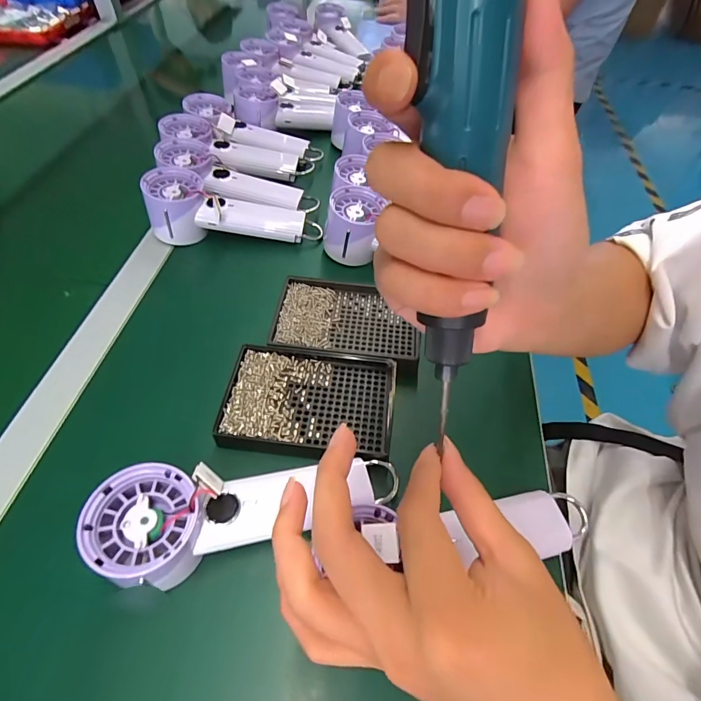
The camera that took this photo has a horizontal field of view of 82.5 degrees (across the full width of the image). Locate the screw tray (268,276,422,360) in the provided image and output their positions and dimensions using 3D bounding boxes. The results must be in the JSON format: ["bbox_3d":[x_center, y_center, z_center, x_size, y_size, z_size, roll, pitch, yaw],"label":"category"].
[{"bbox_3d":[-0.002,-0.031,0.384,0.136,0.010,0.088,6,53,3],"label":"screw tray"}]

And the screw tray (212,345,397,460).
[{"bbox_3d":[-0.034,0.041,0.332,0.136,0.011,0.093,4,53,1],"label":"screw tray"}]

